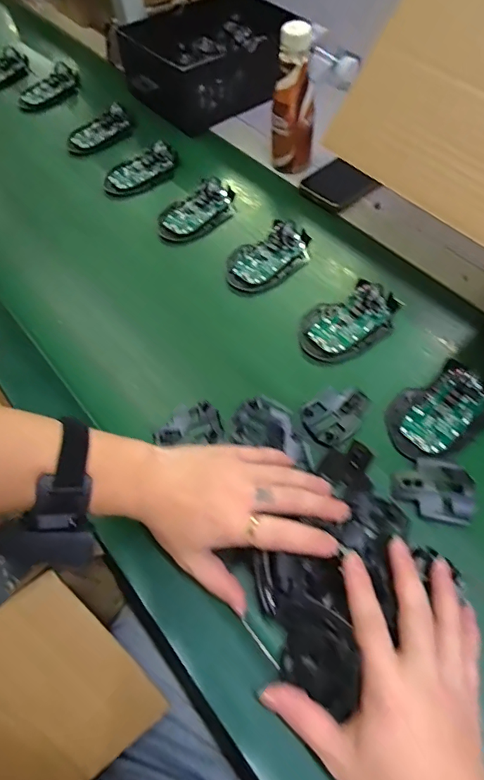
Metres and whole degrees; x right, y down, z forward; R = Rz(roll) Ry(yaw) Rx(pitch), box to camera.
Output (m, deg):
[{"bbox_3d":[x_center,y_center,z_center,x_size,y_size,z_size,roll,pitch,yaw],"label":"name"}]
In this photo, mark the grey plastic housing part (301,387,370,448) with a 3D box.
[{"bbox_3d":[0.091,0.022,0.442,0.050,0.010,0.061,36,68,22],"label":"grey plastic housing part"}]

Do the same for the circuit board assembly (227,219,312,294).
[{"bbox_3d":[0.034,-0.162,0.553,0.110,0.030,0.072,-29,62,-13],"label":"circuit board assembly"}]

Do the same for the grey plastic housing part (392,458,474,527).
[{"bbox_3d":[0.166,0.085,0.397,0.065,0.012,0.055,8,60,9],"label":"grey plastic housing part"}]

